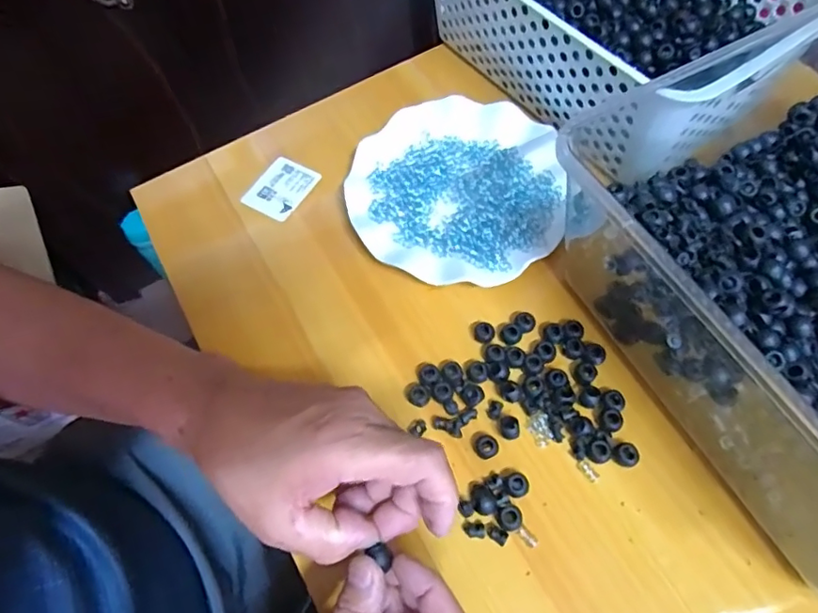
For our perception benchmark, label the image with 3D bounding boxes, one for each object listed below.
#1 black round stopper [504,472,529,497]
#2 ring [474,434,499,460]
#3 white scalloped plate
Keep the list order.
[{"bbox_3d":[0.069,0.115,0.345,0.016,0.010,0.014,-18,63,-5],"label":"black round stopper"},{"bbox_3d":[0.051,0.093,0.357,0.016,0.009,0.015,-2,63,3],"label":"ring"},{"bbox_3d":[0.039,-0.097,0.452,0.171,0.025,0.181,-2,63,3],"label":"white scalloped plate"}]

